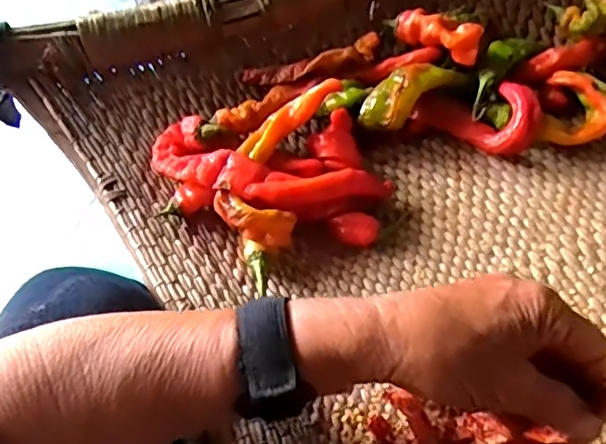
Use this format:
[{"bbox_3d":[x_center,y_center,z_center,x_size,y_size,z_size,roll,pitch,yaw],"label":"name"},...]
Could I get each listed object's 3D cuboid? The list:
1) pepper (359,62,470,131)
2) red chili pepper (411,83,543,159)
[{"bbox_3d":[0.089,-0.107,0.470,0.093,0.031,0.034,-32,58,-16],"label":"pepper"},{"bbox_3d":[0.143,-0.086,0.472,0.098,0.042,0.048,17,56,32],"label":"red chili pepper"}]

